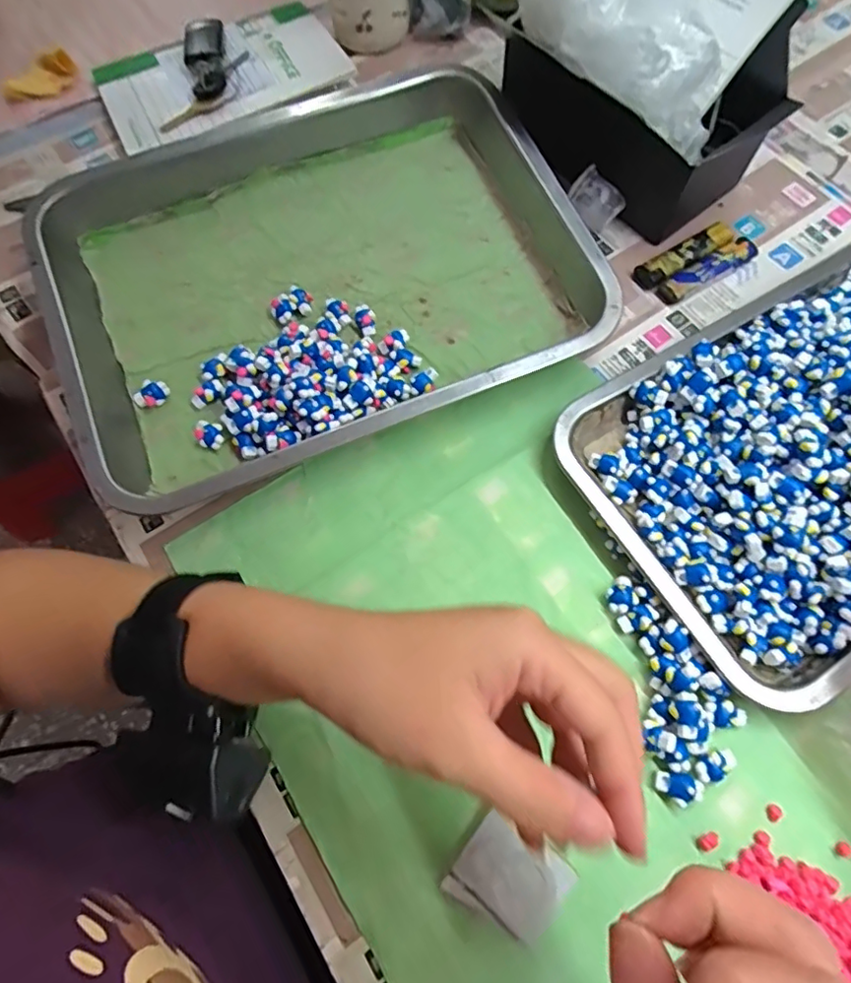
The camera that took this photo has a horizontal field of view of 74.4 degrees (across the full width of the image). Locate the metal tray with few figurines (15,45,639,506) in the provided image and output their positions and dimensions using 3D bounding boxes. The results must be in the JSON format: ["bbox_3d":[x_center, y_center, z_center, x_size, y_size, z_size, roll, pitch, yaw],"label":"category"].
[{"bbox_3d":[-0.082,-0.151,0.397,0.359,0.052,0.278,-23,68,-7],"label":"metal tray with few figurines"}]

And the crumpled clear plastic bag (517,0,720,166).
[{"bbox_3d":[0.132,-0.297,0.361,0.170,0.054,0.072,43,74,-4],"label":"crumpled clear plastic bag"}]

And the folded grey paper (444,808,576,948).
[{"bbox_3d":[0.041,0.187,0.271,0.047,0.010,0.044,36,73,15],"label":"folded grey paper"}]

